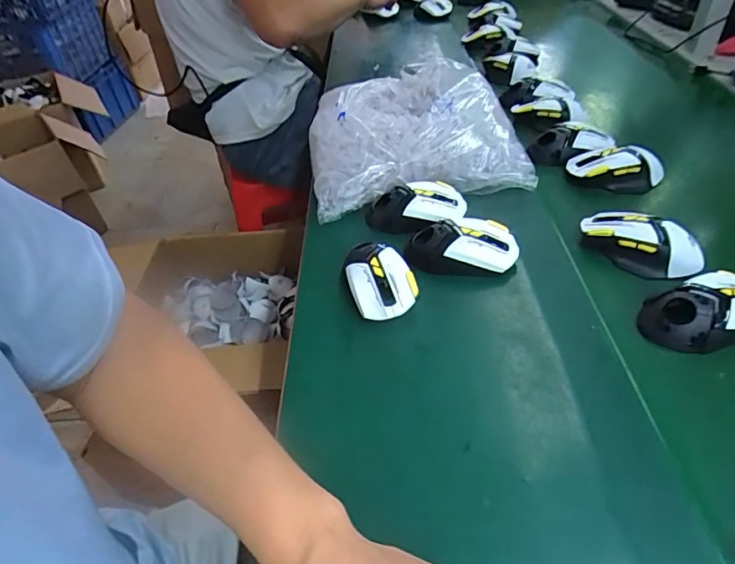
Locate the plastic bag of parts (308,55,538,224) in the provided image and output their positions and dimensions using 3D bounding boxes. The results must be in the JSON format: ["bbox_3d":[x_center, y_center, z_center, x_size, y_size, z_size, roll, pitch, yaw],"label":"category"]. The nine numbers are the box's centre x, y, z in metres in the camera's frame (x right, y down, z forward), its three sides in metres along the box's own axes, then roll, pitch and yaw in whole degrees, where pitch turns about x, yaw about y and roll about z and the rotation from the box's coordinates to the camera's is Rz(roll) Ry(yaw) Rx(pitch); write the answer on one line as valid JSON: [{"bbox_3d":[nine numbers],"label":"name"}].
[{"bbox_3d":[0.055,-0.235,0.696,0.278,0.088,0.346,-7,43,0],"label":"plastic bag of parts"}]

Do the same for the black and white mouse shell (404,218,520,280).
[{"bbox_3d":[0.102,-0.038,0.511,0.119,0.037,0.061,8,45,15],"label":"black and white mouse shell"}]

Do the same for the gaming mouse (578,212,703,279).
[{"bbox_3d":[0.289,-0.044,0.500,0.116,0.033,0.062,30,54,32],"label":"gaming mouse"}]

